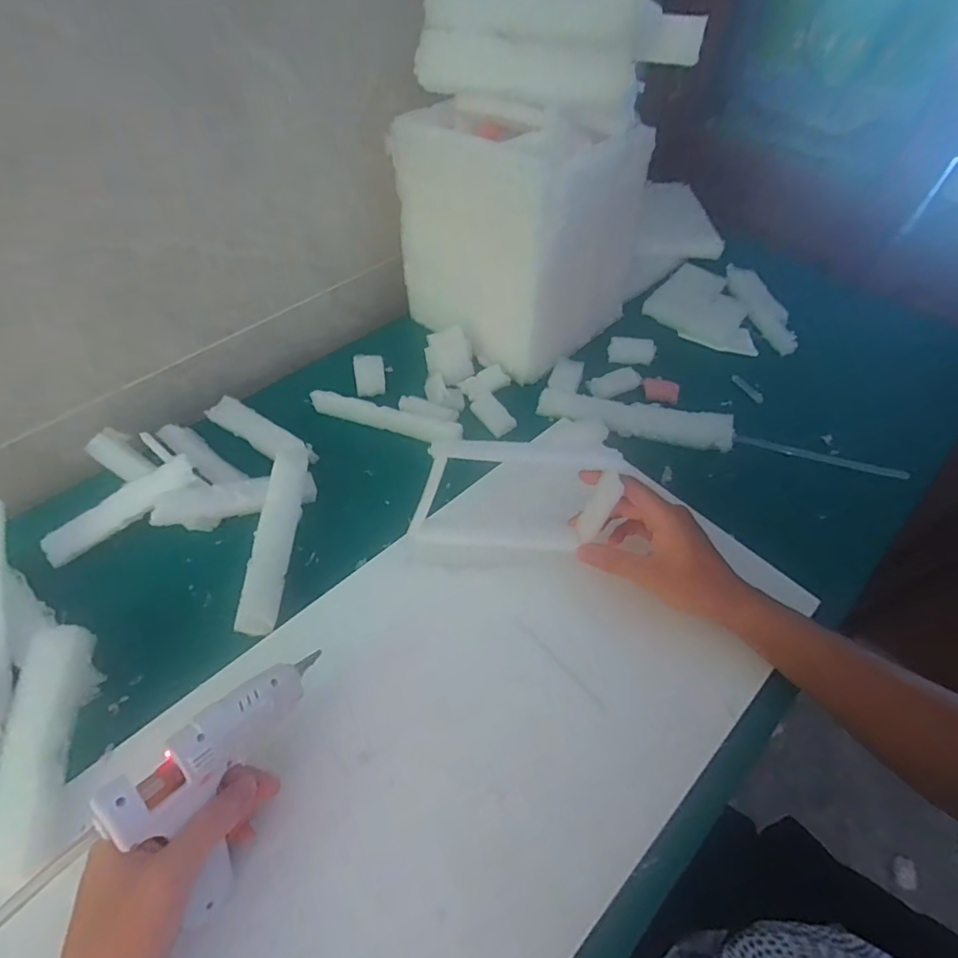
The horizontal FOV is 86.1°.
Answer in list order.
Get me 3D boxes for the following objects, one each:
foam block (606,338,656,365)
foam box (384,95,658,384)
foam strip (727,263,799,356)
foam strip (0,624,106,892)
[{"bbox_3d":[0.193,-0.163,0.647,0.055,0.016,0.036,8,55,1],"label":"foam block"},{"bbox_3d":[0.051,-0.292,0.595,0.220,0.224,0.200,37,61,20],"label":"foam box"},{"bbox_3d":[0.382,-0.234,0.699,0.041,0.025,0.175,-2,53,-3],"label":"foam strip"},{"bbox_3d":[-0.303,0.184,0.357,0.039,0.025,0.156,-9,56,-10],"label":"foam strip"}]

